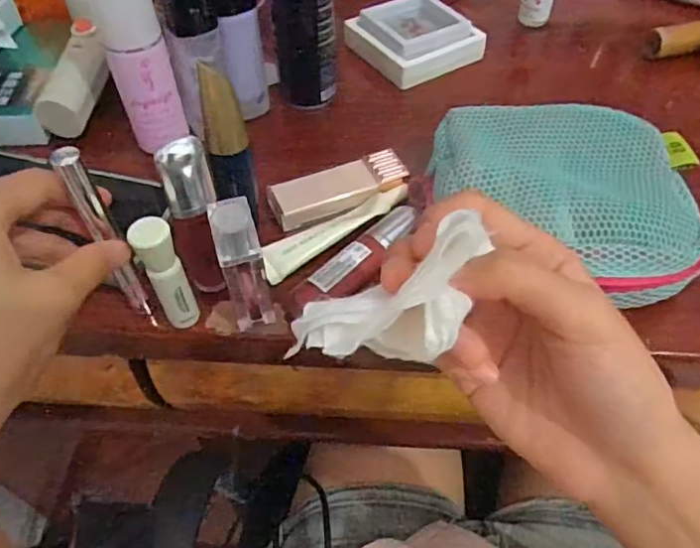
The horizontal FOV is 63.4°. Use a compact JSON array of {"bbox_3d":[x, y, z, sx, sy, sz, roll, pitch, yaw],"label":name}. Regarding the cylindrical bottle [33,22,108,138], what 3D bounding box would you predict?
[{"bbox_3d":[-0.200,-0.145,0.411,0.032,0.028,0.093,5,68,4],"label":"cylindrical bottle"}]

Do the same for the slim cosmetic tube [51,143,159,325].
[{"bbox_3d":[-0.118,-0.010,0.285,0.010,0.131,0.007,-33,58,-22],"label":"slim cosmetic tube"}]

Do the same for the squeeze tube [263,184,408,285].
[{"bbox_3d":[-0.009,-0.029,0.355,0.105,0.011,0.020,-30,57,-22],"label":"squeeze tube"}]

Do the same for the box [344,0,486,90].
[{"bbox_3d":[0.052,-0.199,0.483,0.096,0.033,0.084,-26,56,-20],"label":"box"}]

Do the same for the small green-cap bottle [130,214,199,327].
[{"bbox_3d":[-0.094,0.001,0.291,0.019,0.072,0.015,-21,54,-16],"label":"small green-cap bottle"}]

